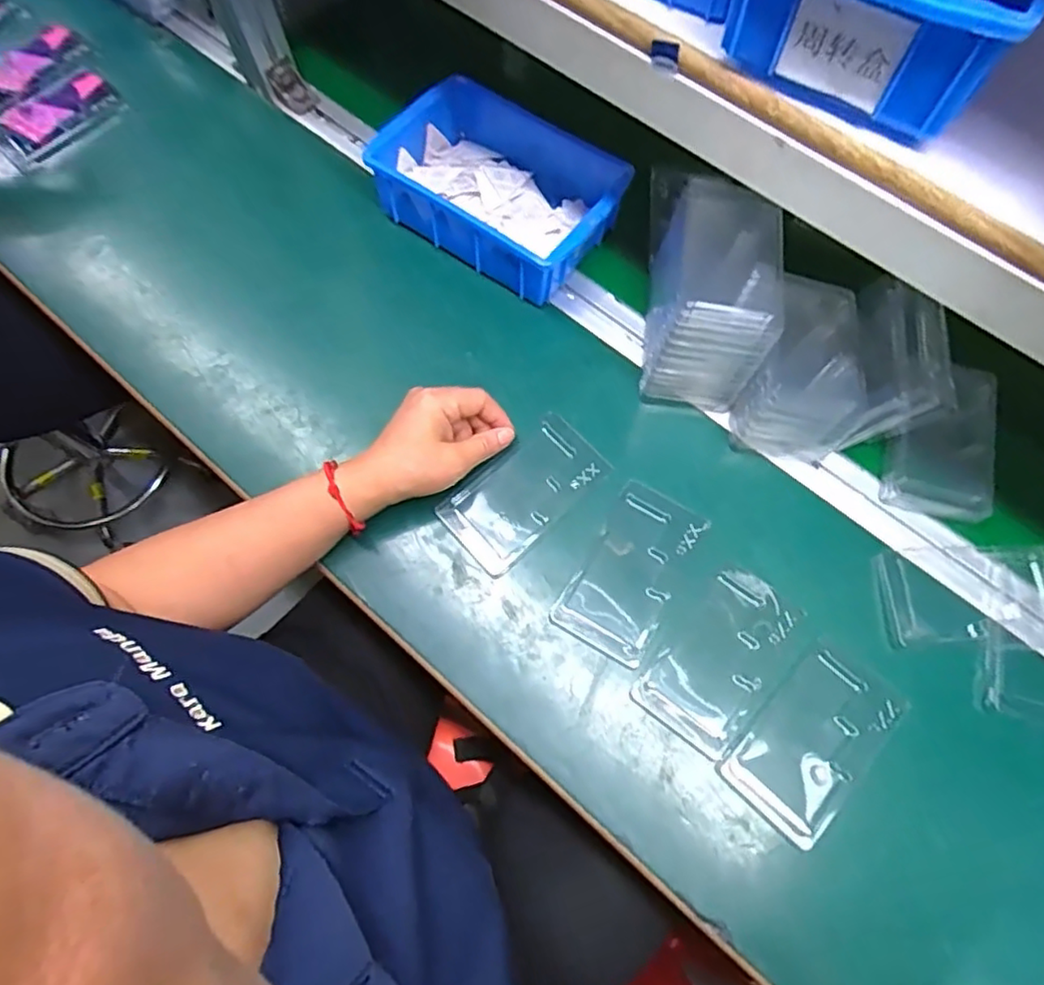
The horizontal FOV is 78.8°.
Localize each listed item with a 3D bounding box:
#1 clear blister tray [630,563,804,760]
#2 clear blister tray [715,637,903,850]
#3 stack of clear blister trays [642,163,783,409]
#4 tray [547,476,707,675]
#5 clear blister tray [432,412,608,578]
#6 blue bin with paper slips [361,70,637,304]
[{"bbox_3d":[0.144,0.118,0.461,0.070,0.009,0.127,37,74,12],"label":"clear blister tray"},{"bbox_3d":[0.202,0.171,0.441,0.071,0.011,0.124,43,75,14],"label":"clear blister tray"},{"bbox_3d":[0.148,-0.152,0.501,0.080,0.108,0.135,6,70,2],"label":"stack of clear blister trays"},{"bbox_3d":[0.082,0.059,0.481,0.070,0.009,0.126,29,72,10],"label":"tray"},{"bbox_3d":[0.001,-0.002,0.503,0.126,0.015,0.073,-41,75,-14],"label":"clear blister tray"},{"bbox_3d":[-0.015,-0.271,0.571,0.202,0.070,0.147,34,73,11],"label":"blue bin with paper slips"}]

